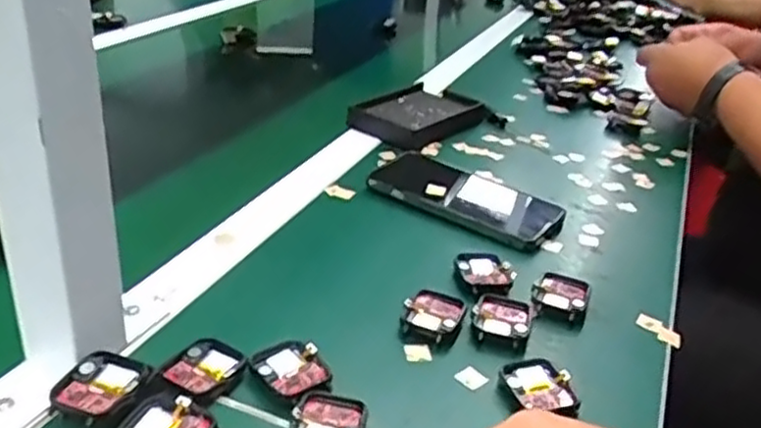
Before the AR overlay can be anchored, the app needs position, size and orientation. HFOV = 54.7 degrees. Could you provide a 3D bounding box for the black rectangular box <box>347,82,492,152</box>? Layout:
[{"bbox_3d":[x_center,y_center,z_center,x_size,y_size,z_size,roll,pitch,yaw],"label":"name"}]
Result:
[{"bbox_3d":[0.040,-0.110,0.805,0.092,0.028,0.147,24,33,32],"label":"black rectangular box"}]

